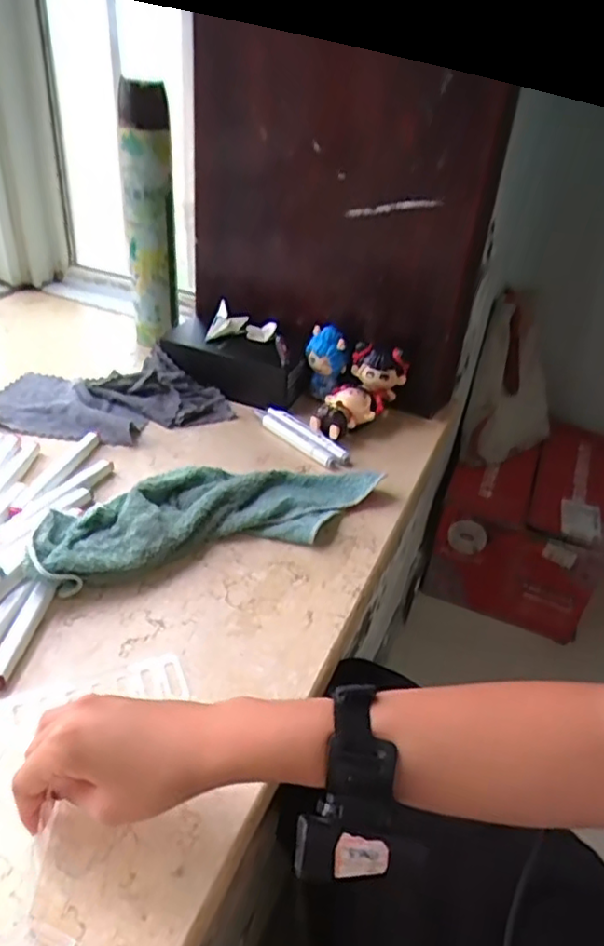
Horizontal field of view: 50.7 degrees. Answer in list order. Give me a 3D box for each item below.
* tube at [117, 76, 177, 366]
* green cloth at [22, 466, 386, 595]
[{"bbox_3d":[-0.210,-0.339,0.881,0.064,0.338,0.066,-5,37,-15],"label":"tube"},{"bbox_3d":[-0.084,0.036,0.625,0.347,0.035,0.124,-11,39,-23],"label":"green cloth"}]

